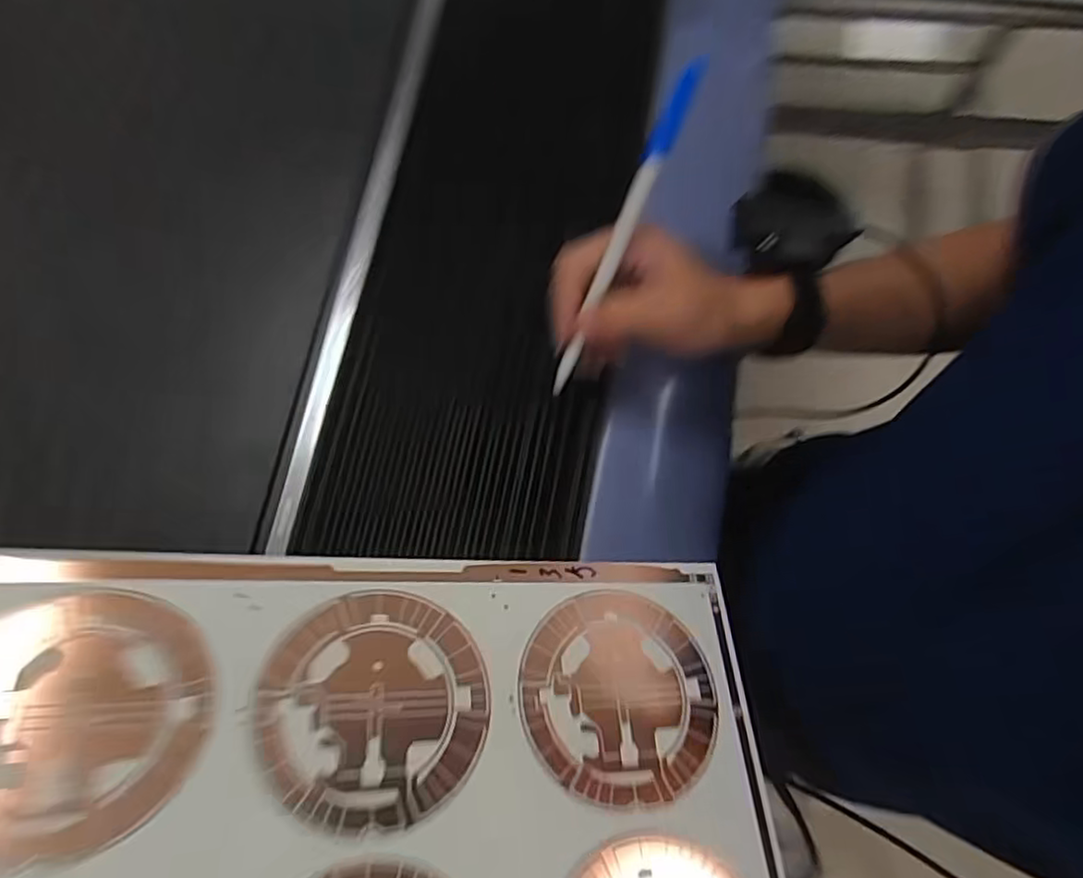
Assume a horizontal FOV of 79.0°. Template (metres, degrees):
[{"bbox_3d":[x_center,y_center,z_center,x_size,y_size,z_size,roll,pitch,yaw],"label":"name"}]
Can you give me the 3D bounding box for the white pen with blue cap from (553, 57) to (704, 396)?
[{"bbox_3d":[0.042,-0.106,0.343,0.012,0.010,0.174,26,107,9],"label":"white pen with blue cap"}]

